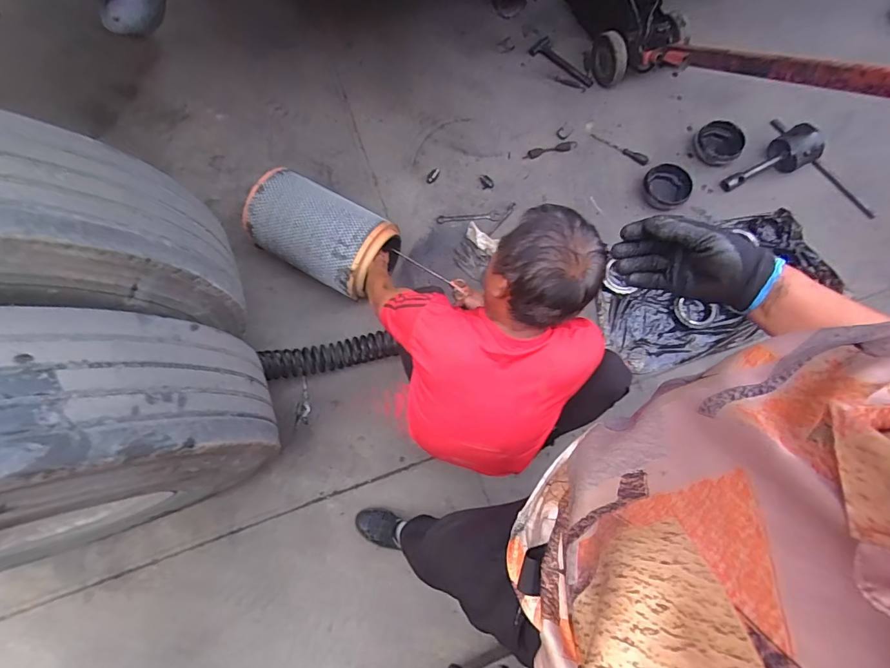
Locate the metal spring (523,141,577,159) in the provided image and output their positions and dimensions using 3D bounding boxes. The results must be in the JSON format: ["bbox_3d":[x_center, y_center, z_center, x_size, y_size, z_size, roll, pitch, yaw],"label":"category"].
[{"bbox_3d":[0.389,-0.684,1.658,0.193,0.029,0.038,-8,76,-2],"label":"metal spring"}]

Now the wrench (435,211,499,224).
[{"bbox_3d":[0.081,-0.422,1.614,0.219,0.010,0.039,-4,76,-1],"label":"wrench"}]

